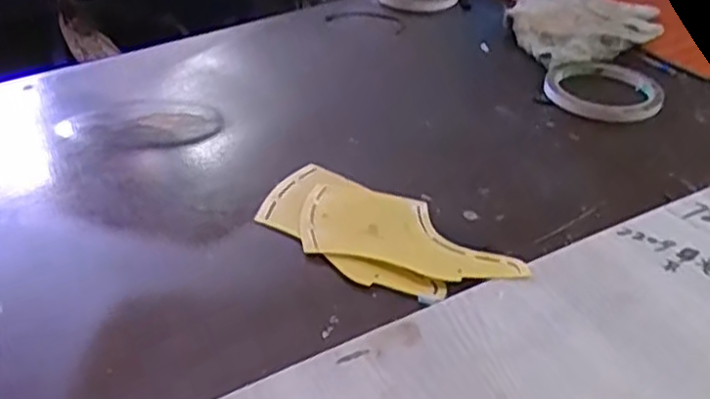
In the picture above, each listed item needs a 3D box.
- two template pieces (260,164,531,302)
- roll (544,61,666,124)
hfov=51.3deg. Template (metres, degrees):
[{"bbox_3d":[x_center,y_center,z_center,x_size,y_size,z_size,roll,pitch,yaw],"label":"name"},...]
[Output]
[{"bbox_3d":[0.013,0.021,0.449,0.167,0.007,0.078,28,41,32],"label":"two template pieces"},{"bbox_3d":[0.208,-0.093,0.616,0.092,0.012,0.097,2,34,-1],"label":"roll"}]

